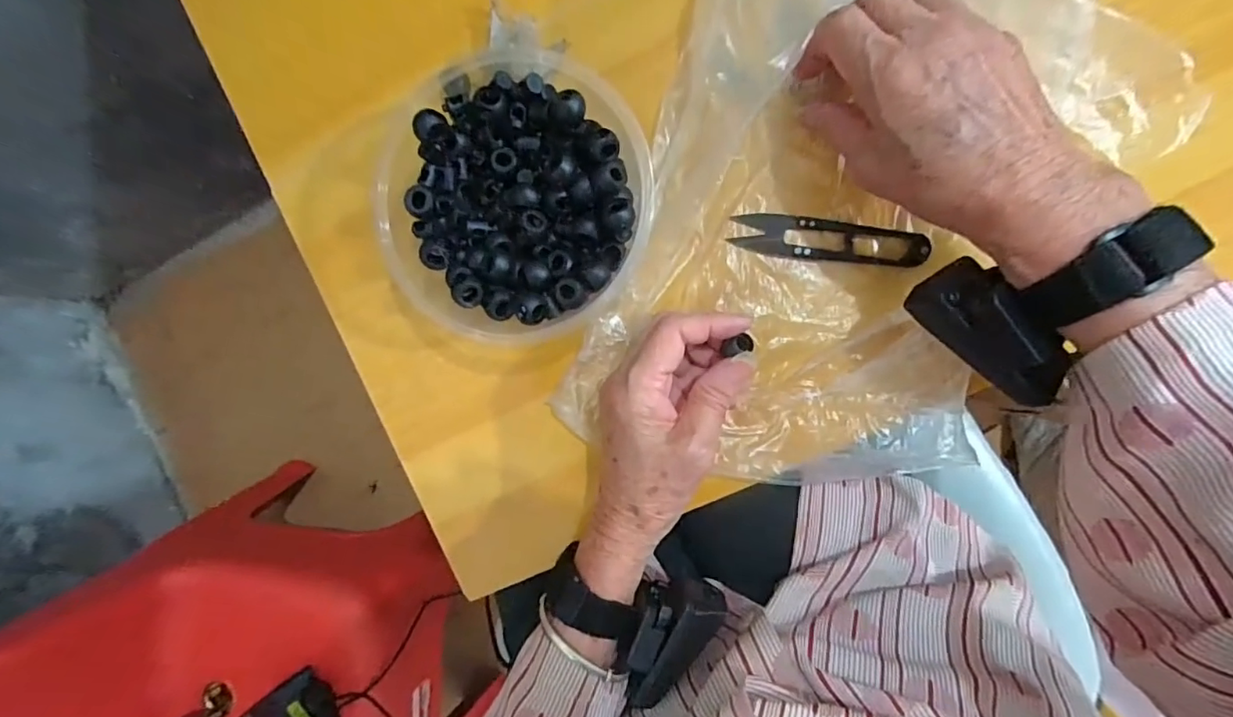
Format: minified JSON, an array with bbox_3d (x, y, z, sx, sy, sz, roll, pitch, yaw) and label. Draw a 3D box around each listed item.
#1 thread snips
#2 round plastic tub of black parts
[{"bbox_3d":[0.116,-0.065,0.295,0.100,0.009,0.023,10,96,7],"label":"thread snips"},{"bbox_3d":[-0.052,-0.083,0.298,0.142,0.054,0.144,1,94,8],"label":"round plastic tub of black parts"}]

